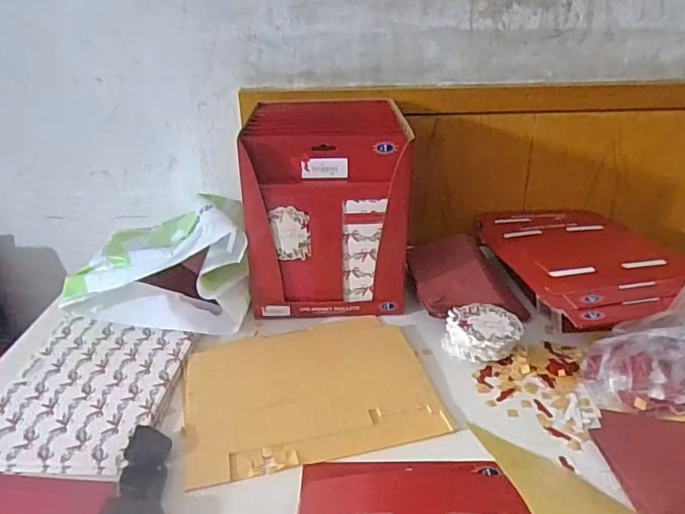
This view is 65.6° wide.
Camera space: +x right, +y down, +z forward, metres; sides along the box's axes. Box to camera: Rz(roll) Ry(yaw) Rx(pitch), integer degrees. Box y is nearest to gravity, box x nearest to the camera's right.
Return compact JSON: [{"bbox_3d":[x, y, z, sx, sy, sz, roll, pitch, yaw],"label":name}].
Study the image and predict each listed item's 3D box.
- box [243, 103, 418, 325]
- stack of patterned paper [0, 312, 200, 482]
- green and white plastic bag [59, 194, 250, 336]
[{"bbox_3d":[-0.018,-0.069,0.721,0.201,0.263,0.171,-1,25,1],"label":"box"},{"bbox_3d":[-0.277,0.140,0.589,0.182,0.015,0.231,0,25,4],"label":"stack of patterned paper"},{"bbox_3d":[-0.234,-0.005,0.748,0.214,0.123,0.270,-2,25,0],"label":"green and white plastic bag"}]

